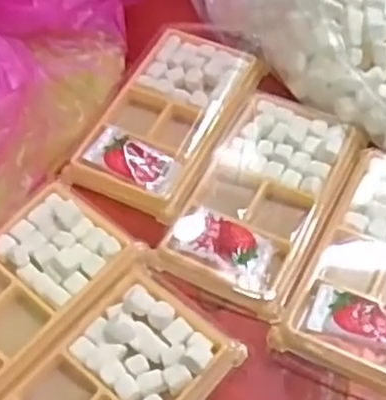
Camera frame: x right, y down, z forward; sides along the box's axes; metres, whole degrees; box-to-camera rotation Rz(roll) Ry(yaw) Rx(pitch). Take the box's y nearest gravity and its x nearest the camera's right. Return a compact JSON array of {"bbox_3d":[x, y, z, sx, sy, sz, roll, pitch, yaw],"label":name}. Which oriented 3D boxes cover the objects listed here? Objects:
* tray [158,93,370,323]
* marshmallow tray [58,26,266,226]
[{"bbox_3d":[0.041,-0.003,0.415,0.079,0.015,0.137,23,63,17],"label":"tray"},{"bbox_3d":[-0.014,-0.058,0.457,0.080,0.015,0.144,21,63,17],"label":"marshmallow tray"}]

